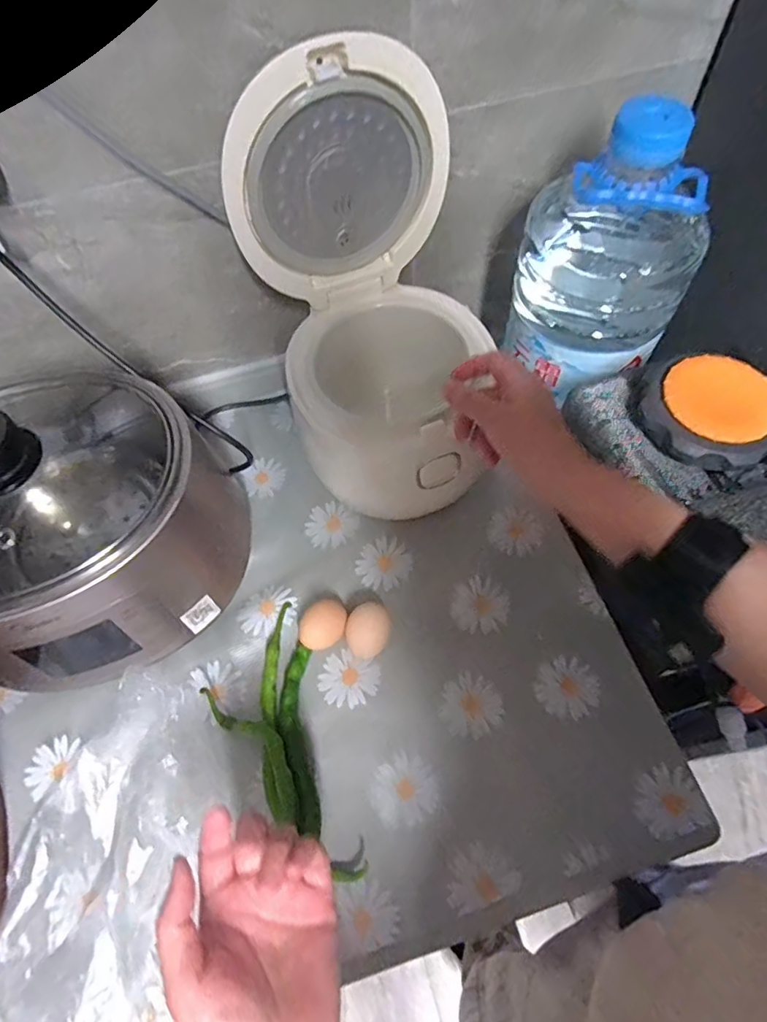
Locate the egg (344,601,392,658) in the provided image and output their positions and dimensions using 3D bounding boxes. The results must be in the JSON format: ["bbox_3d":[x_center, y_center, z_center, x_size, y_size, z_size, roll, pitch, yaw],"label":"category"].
[{"bbox_3d":[-0.015,0.121,0.535,0.041,0.040,0.051,14,63,10],"label":"egg"}]

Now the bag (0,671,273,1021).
[{"bbox_3d":[-0.225,0.288,0.435,0.185,0.073,0.291,15,63,11],"label":"bag"}]

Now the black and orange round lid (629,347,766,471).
[{"bbox_3d":[0.283,-0.088,0.467,0.106,0.041,0.127,-29,64,-12],"label":"black and orange round lid"}]

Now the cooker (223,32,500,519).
[{"bbox_3d":[-0.003,-0.162,0.469,0.192,0.323,0.219,-14,62,-5],"label":"cooker"}]

